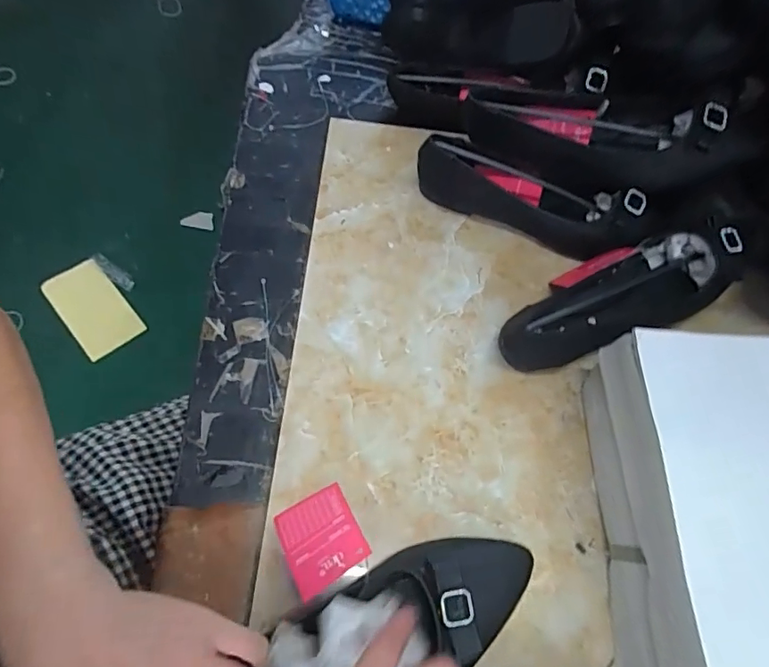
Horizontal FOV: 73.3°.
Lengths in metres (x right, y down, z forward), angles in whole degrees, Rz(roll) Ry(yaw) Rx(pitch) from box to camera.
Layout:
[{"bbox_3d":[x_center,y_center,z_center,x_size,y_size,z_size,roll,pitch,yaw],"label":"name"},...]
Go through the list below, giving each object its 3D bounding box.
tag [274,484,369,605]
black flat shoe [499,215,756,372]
[{"bbox_3d":[-0.046,0.144,0.368,0.054,0.006,0.070,-30,41,-9],"label":"tag"},{"bbox_3d":[0.226,-0.041,0.463,0.275,0.074,0.092,-19,66,-12],"label":"black flat shoe"}]

